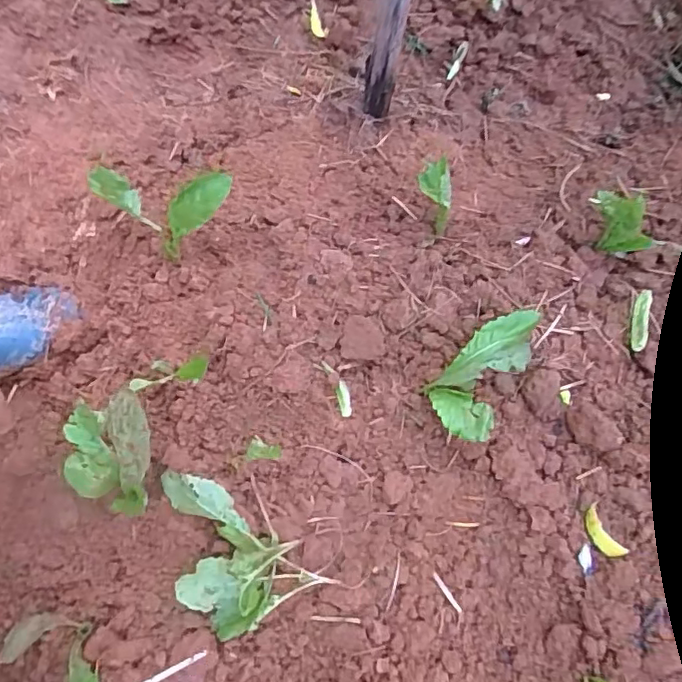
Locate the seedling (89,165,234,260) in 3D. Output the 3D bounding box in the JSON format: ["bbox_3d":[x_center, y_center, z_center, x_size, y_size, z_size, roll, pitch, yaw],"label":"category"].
[{"bbox_3d":[-0.206,-0.143,0.641,0.169,0.099,0.066,10,70,2],"label":"seedling"}]

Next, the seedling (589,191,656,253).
[{"bbox_3d":[0.360,-0.151,0.729,0.029,0.089,0.094,-40,76,-14],"label":"seedling"}]

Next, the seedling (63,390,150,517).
[{"bbox_3d":[-0.216,0.110,0.529,0.089,0.096,0.099,-2,70,-2],"label":"seedling"}]

